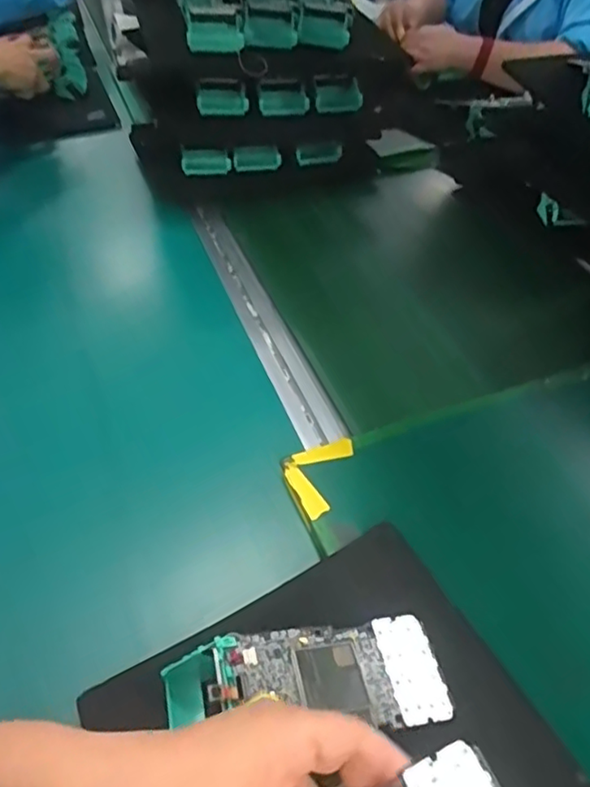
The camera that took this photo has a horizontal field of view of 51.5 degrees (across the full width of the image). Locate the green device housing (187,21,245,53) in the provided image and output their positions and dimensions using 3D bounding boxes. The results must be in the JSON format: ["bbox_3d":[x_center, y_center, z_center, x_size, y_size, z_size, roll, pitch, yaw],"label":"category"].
[{"bbox_3d":[-0.103,-0.457,0.786,0.072,0.037,0.025,-11,46,-10],"label":"green device housing"}]

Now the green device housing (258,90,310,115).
[{"bbox_3d":[-0.016,-0.409,0.861,0.069,0.029,0.021,0,45,0],"label":"green device housing"}]

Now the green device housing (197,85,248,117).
[{"bbox_3d":[-0.099,-0.400,0.845,0.069,0.033,0.018,-12,46,-11],"label":"green device housing"}]

